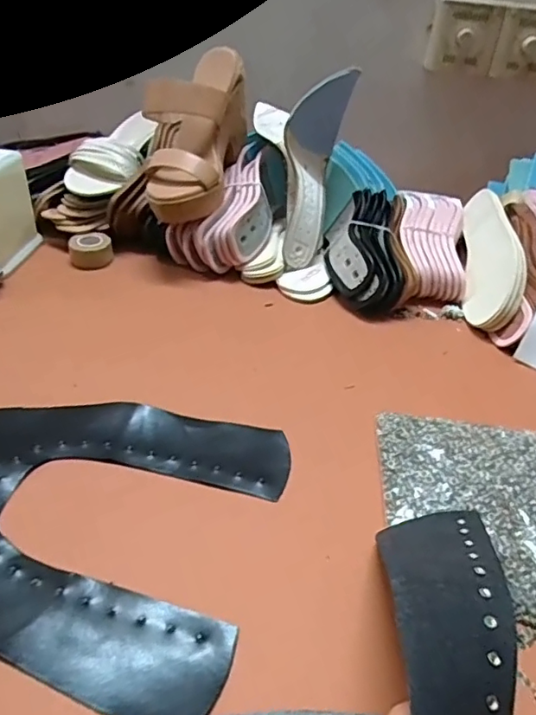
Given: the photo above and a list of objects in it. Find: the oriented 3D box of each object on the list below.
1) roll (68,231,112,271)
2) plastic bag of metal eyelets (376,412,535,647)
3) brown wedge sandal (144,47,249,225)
[{"bbox_3d":[-0.215,-0.133,0.684,0.047,0.029,0.047,4,36,-3],"label":"roll"},{"bbox_3d":[0.162,0.111,0.418,0.146,0.017,0.178,6,36,0],"label":"plastic bag of metal eyelets"},{"bbox_3d":[-0.094,-0.257,0.685,0.108,0.101,0.225,9,70,4],"label":"brown wedge sandal"}]

